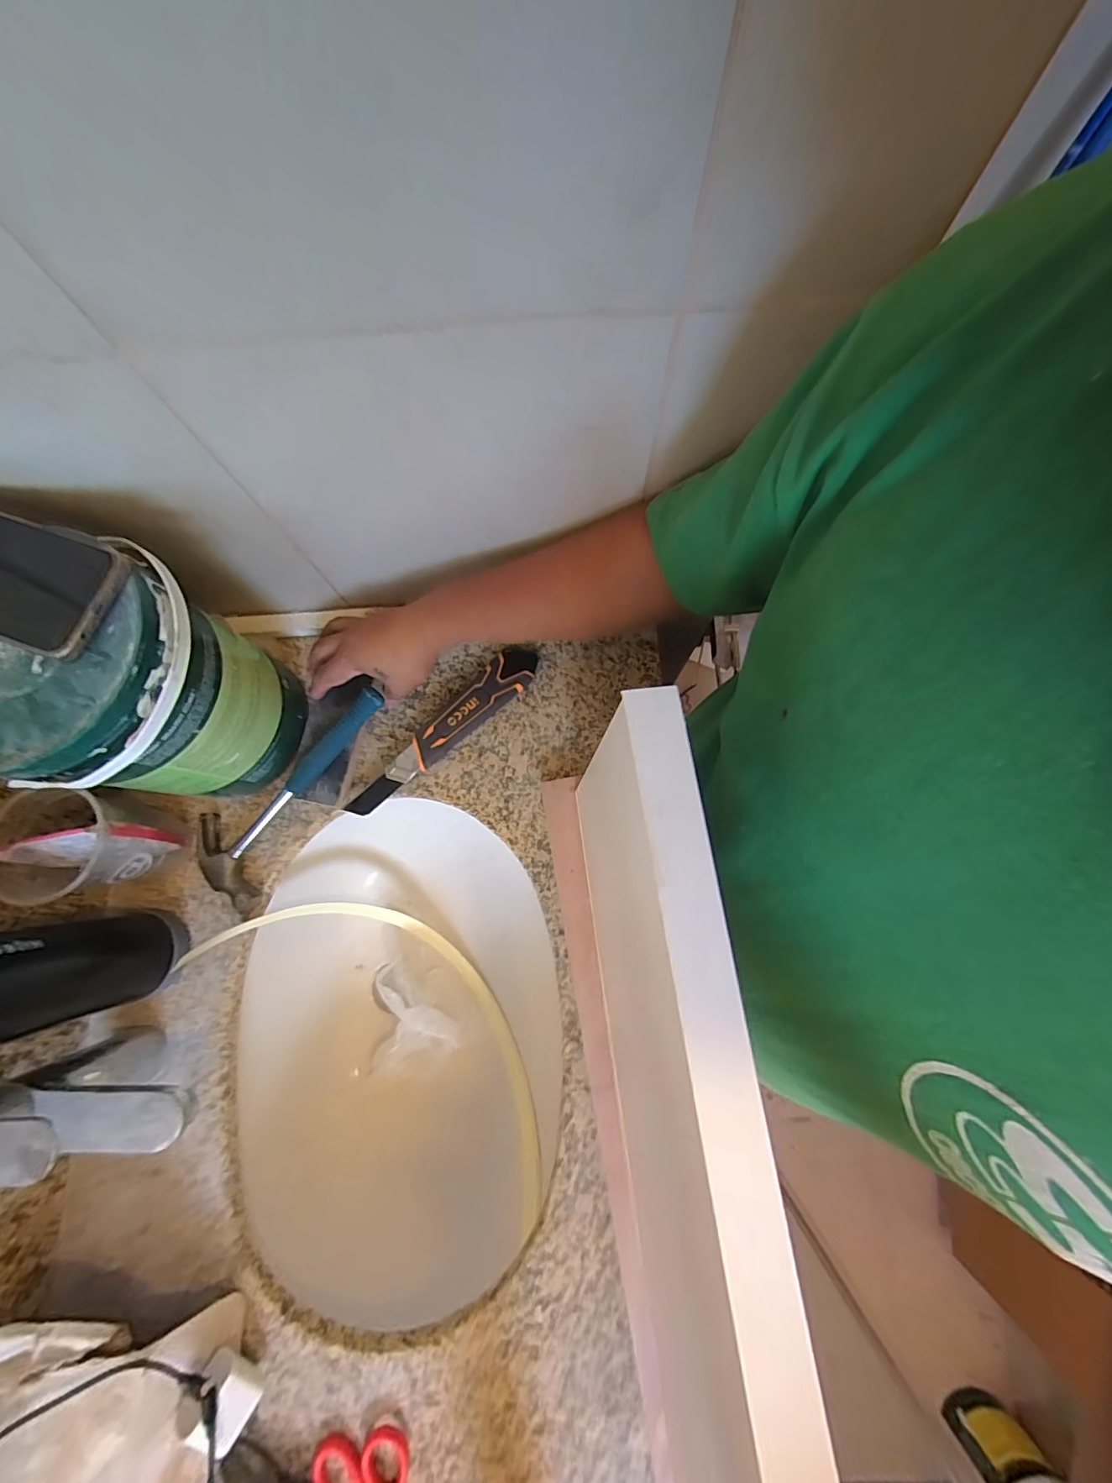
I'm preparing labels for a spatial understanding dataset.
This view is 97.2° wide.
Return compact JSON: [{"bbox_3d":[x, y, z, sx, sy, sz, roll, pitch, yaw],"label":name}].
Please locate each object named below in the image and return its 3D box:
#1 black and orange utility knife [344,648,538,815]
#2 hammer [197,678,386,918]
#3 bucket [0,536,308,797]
[{"bbox_3d":[-0.116,-0.014,0.514,0.241,0.023,0.045,-41,80,-7],"label":"black and orange utility knife"},{"bbox_3d":[-0.260,0.044,0.496,0.099,0.032,0.248,42,91,9],"label":"hammer"},{"bbox_3d":[-0.336,-0.033,0.422,0.163,0.213,0.159,0,78,1],"label":"bucket"}]

